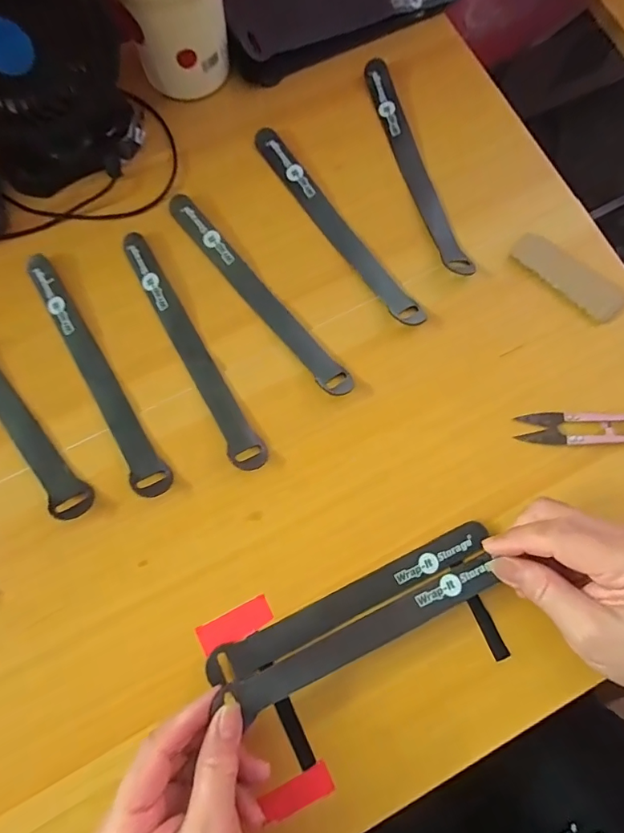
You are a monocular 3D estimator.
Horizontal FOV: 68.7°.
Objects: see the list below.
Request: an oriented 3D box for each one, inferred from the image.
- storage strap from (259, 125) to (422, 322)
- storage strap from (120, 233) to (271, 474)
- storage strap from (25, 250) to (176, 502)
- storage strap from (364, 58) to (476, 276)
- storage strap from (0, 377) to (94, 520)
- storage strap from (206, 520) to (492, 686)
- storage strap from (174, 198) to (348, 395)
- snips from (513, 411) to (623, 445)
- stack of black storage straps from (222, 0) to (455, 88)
[{"bbox_3d":[0.018,-0.144,0.345,0.020,0.012,0.195,-36,82,-7],"label":"storage strap"},{"bbox_3d":[-0.087,-0.050,0.322,0.022,0.011,0.195,-30,81,-6],"label":"storage strap"},{"bbox_3d":[-0.153,-0.032,0.318,0.021,0.014,0.197,-31,82,-6],"label":"storage strap"},{"bbox_3d":[0.081,-0.193,0.355,0.020,0.011,0.190,-18,80,-4],"label":"storage strap"},{"bbox_3d":[-0.216,-0.011,0.314,0.022,0.012,0.198,-40,83,-8],"label":"storage strap"},{"bbox_3d":[0.027,0.120,0.295,0.194,0.008,0.022,-24,81,-5],"label":"storage strap"},{"bbox_3d":[-0.040,-0.091,0.331,0.020,0.011,0.195,-39,83,-7],"label":"storage strap"},{"bbox_3d":[0.195,0.008,0.318,0.101,0.007,0.023,0,80,-1],"label":"snips"},{"bbox_3d":[0.021,-0.344,0.367,0.198,0.029,0.079,-30,81,-6],"label":"stack of black storage straps"}]

